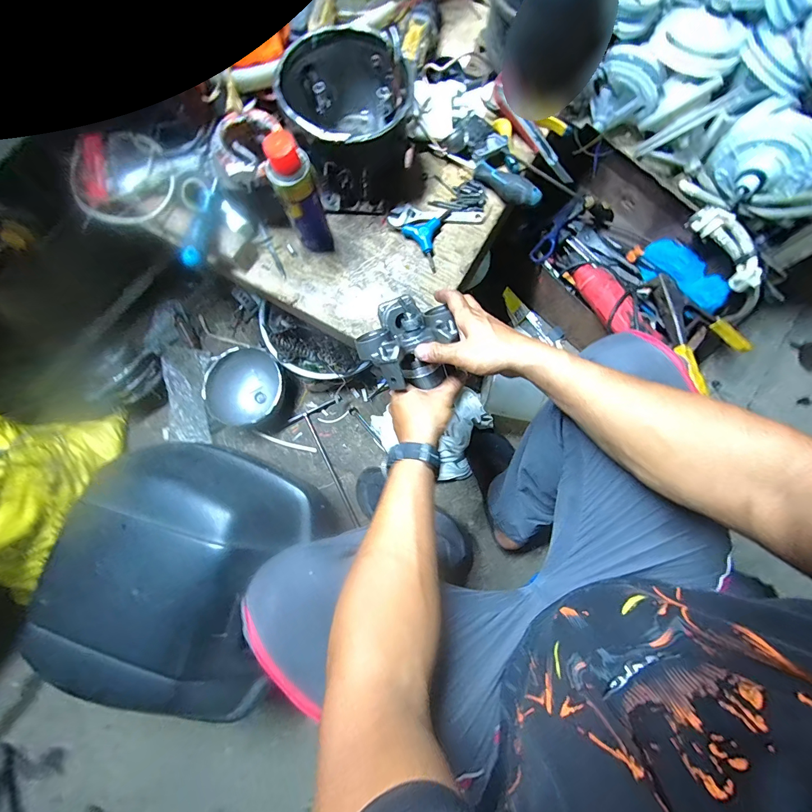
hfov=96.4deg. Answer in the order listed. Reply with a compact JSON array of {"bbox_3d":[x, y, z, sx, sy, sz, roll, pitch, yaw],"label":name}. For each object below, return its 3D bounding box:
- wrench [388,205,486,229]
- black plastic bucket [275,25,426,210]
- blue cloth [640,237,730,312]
[{"bbox_3d":[0.047,-0.297,0.565,0.148,0.013,0.037,-4,79,0],"label":"wrench"},{"bbox_3d":[-0.073,-0.405,0.528,0.170,0.129,0.186,0,79,1],"label":"black plastic bucket"},{"bbox_3d":[0.551,-0.257,0.723,0.074,0.041,0.176,-38,81,-6],"label":"blue cloth"}]

